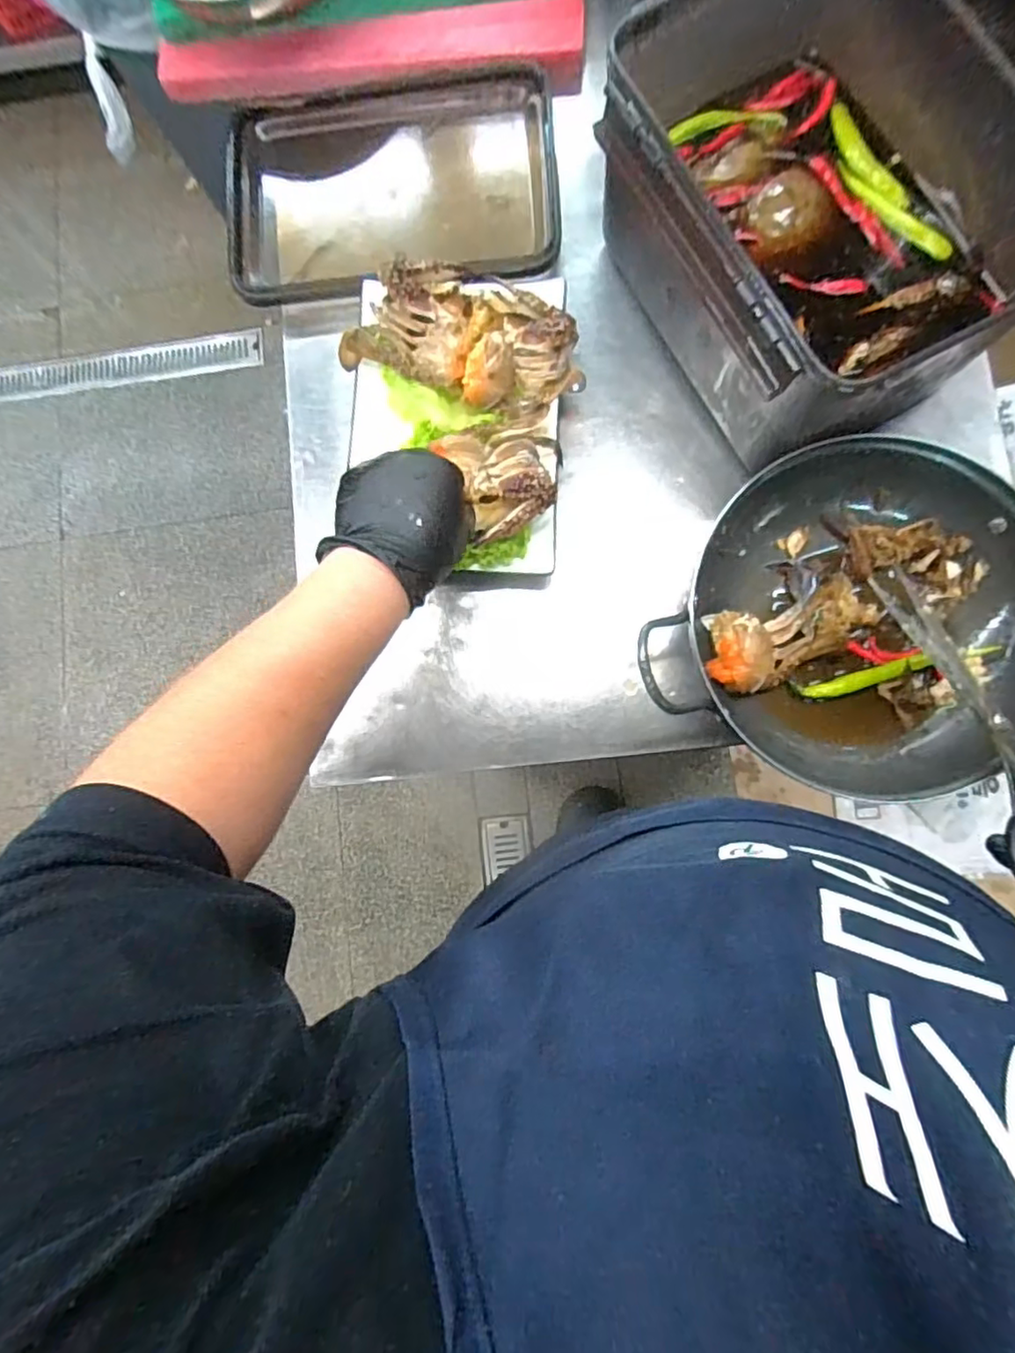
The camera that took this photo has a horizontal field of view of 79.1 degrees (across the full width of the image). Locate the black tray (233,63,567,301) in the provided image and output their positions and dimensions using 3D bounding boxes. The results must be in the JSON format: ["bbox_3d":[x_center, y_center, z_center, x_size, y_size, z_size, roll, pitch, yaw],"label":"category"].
[{"bbox_3d":[-0.106,-0.444,0.559,0.294,0.023,0.208,-3,83,4],"label":"black tray"}]

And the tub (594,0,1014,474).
[{"bbox_3d":[0.205,-0.347,0.447,0.223,0.133,0.321,-27,82,0],"label":"tub"}]

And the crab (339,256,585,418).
[{"bbox_3d":[-0.030,-0.277,0.497,0.188,0.044,0.107,24,85,7],"label":"crab"}]

